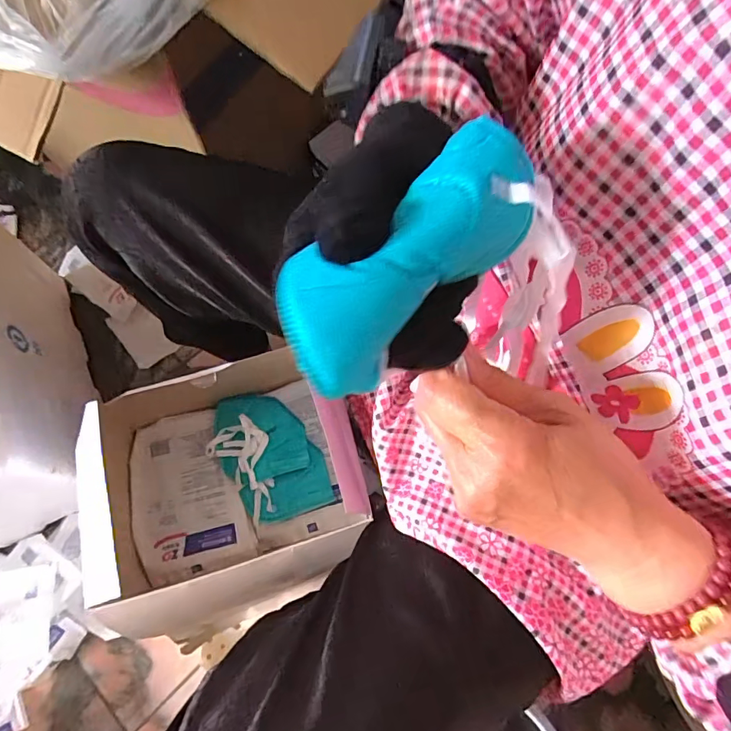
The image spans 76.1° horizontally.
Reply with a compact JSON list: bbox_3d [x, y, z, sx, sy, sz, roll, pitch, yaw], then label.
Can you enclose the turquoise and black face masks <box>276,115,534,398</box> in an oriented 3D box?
[{"bbox_3d":[0.015,-0.045,0.180,0.118,0.022,0.054,-43,76,-5],"label":"turquoise and black face masks"}]

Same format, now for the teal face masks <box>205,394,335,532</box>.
[{"bbox_3d":[-0.120,0.106,0.557,0.104,0.028,0.171,-37,75,-12],"label":"teal face masks"}]

